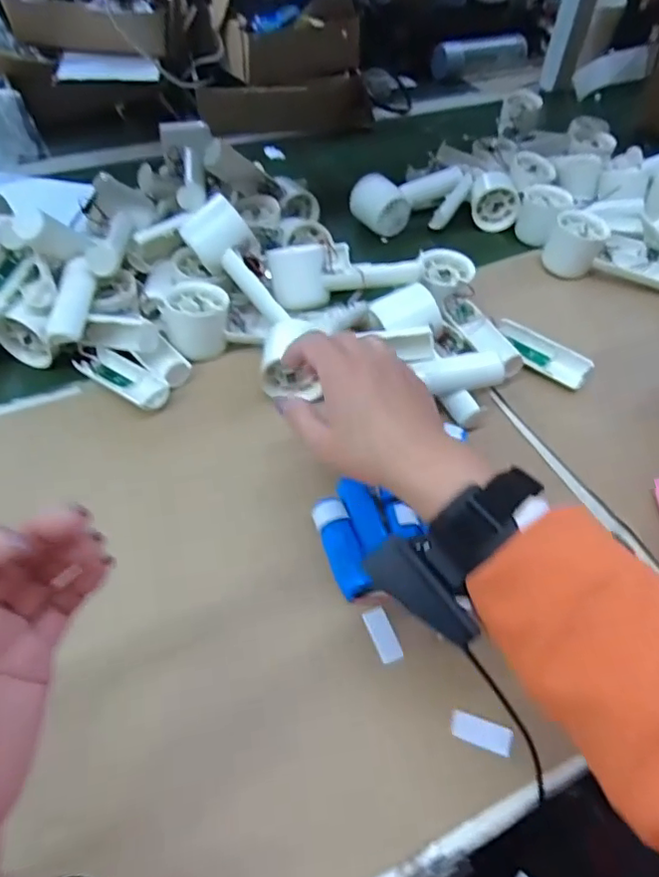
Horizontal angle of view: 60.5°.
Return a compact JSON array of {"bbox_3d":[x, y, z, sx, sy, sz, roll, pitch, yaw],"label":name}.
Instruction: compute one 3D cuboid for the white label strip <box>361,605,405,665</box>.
[{"bbox_3d":[0.036,0.133,0.382,0.016,0.004,0.036,-17,64,-13],"label":"white label strip"}]

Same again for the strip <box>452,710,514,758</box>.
[{"bbox_3d":[0.095,0.182,0.350,0.036,0.004,0.016,18,53,10],"label":"strip"}]

